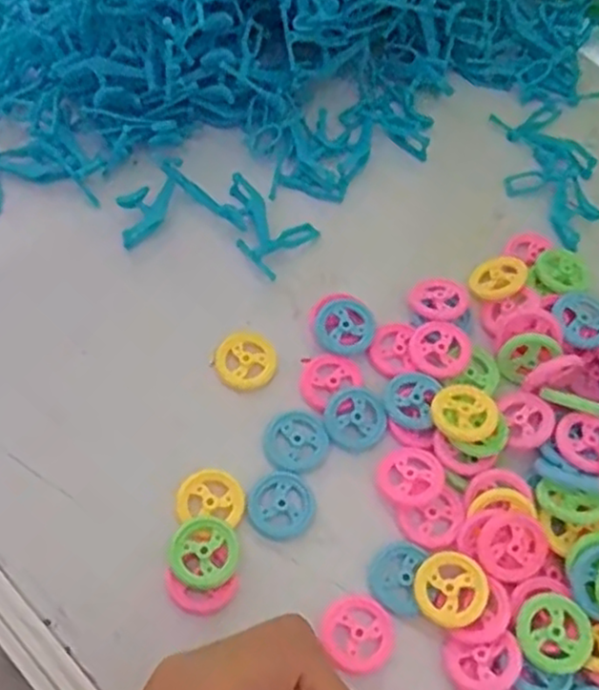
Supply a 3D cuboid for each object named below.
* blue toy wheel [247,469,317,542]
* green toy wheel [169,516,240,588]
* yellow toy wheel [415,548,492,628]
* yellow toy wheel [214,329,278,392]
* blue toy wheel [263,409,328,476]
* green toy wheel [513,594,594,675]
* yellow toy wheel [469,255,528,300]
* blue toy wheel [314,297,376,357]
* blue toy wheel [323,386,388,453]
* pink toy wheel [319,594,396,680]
[{"bbox_3d":[-0.008,0.071,0.315,0.029,0.004,0.030,1,64,-2],"label":"blue toy wheel"},{"bbox_3d":[-0.040,0.088,0.301,0.029,0.008,0.029,1,64,-2],"label":"green toy wheel"},{"bbox_3d":[0.063,0.102,0.295,0.029,0.004,0.030,-8,62,15],"label":"yellow toy wheel"},{"bbox_3d":[-0.026,0.008,0.346,0.030,0.006,0.029,1,64,-2],"label":"yellow toy wheel"},{"bbox_3d":[-0.002,0.044,0.327,0.028,0.004,0.028,1,64,-2],"label":"blue toy wheel"},{"bbox_3d":[0.103,0.118,0.288,0.030,0.008,0.030,1,64,-2],"label":"green toy wheel"},{"bbox_3d":[0.102,-0.034,0.364,0.029,0.004,0.025,-26,48,6],"label":"yellow toy wheel"},{"bbox_3d":[0.023,-0.009,0.351,0.029,0.005,0.030,1,64,-2],"label":"blue toy wheel"},{"bbox_3d":[0.027,0.034,0.331,0.028,0.004,0.030,1,64,-2],"label":"blue toy wheel"},{"bbox_3d":[0.025,0.119,0.293,0.027,0.006,0.030,-26,68,-14],"label":"pink toy wheel"}]

